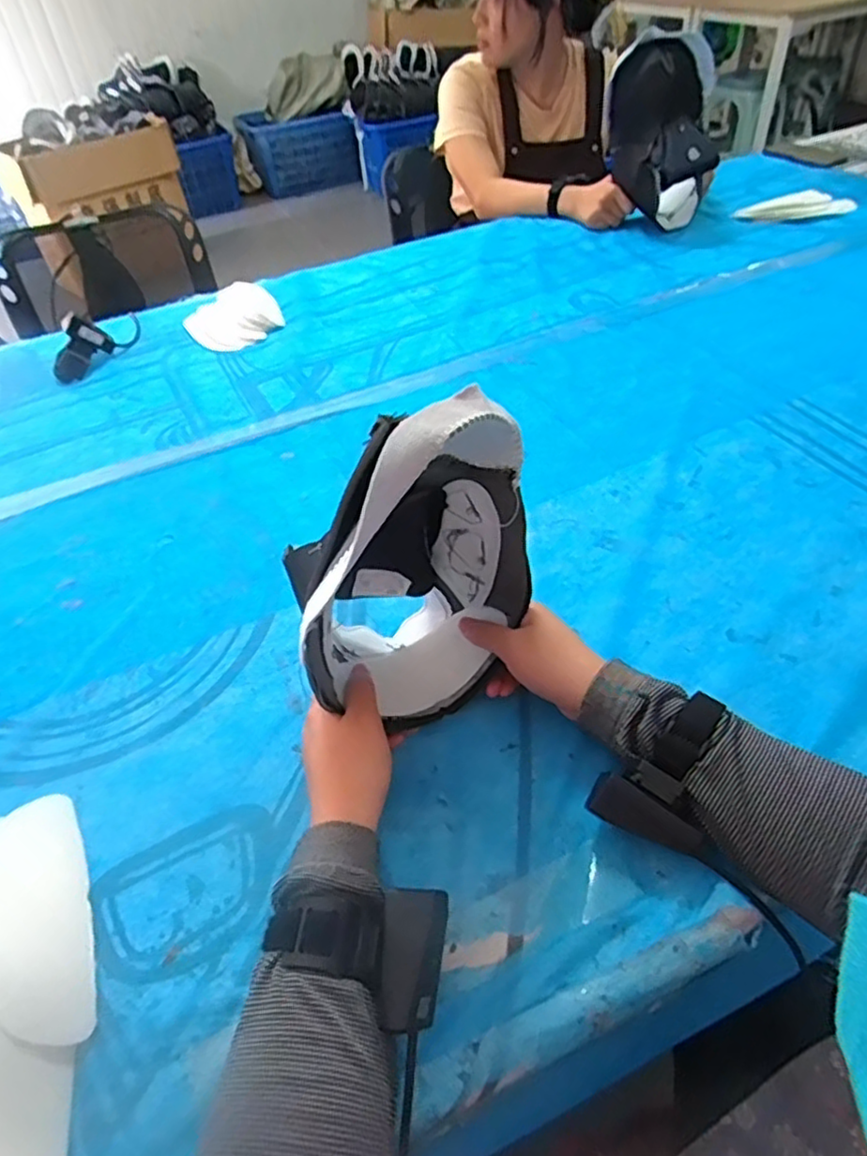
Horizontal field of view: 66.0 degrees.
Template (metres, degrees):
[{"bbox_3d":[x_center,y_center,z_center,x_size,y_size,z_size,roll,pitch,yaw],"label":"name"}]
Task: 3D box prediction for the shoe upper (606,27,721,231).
[{"bbox_3d":[0.384,-0.733,1.129,0.179,0.290,0.115,6,47,11],"label":"shoe upper"}]

